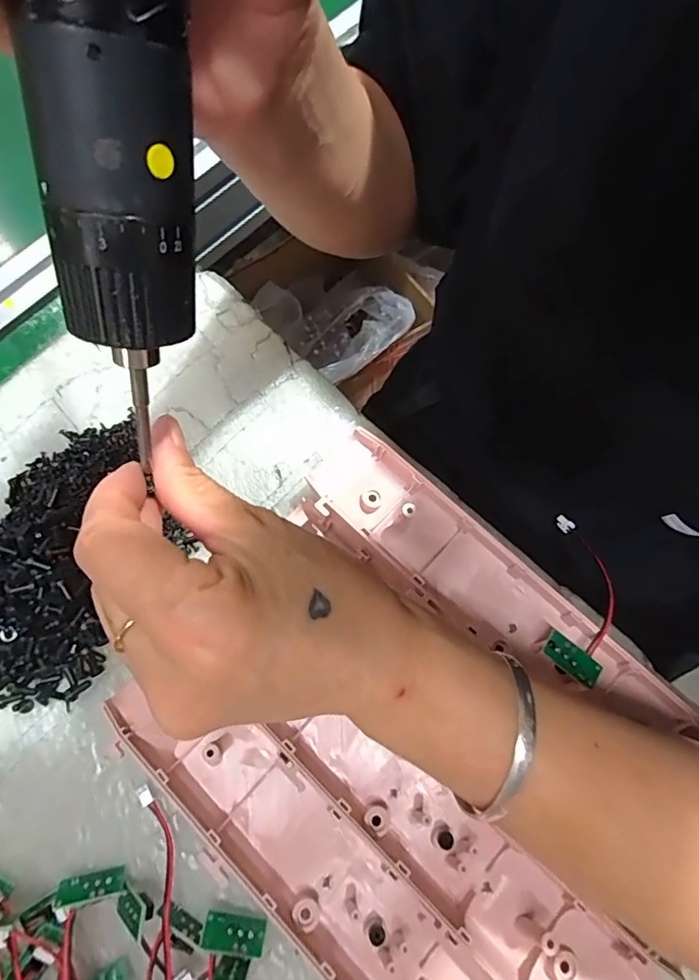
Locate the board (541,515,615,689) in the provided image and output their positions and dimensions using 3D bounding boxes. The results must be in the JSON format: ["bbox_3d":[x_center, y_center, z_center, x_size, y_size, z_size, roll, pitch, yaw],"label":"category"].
[{"bbox_3d":[0.131,0.056,0.288,0.031,0.017,0.109,25,45,6],"label":"board"}]

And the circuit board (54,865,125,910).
[{"bbox_3d":[-0.125,0.191,0.246,0.029,0.014,0.004,4,115,-18],"label":"circuit board"}]

